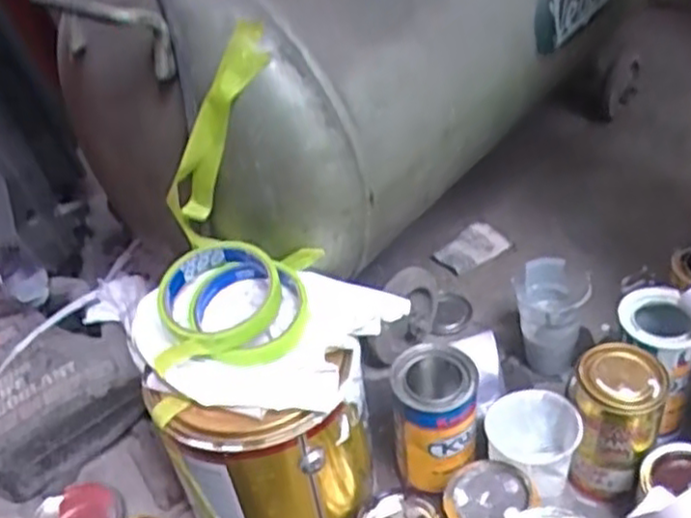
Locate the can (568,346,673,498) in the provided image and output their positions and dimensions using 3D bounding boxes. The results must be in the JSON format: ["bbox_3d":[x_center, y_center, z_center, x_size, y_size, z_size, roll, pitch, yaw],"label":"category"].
[{"bbox_3d":[0.233,0.137,0.628,0.064,0.128,0.077,20,46,30],"label":"can"}]

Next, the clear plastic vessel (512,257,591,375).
[{"bbox_3d":[0.212,0.059,0.761,0.067,0.108,0.069,4,40,14],"label":"clear plastic vessel"}]

